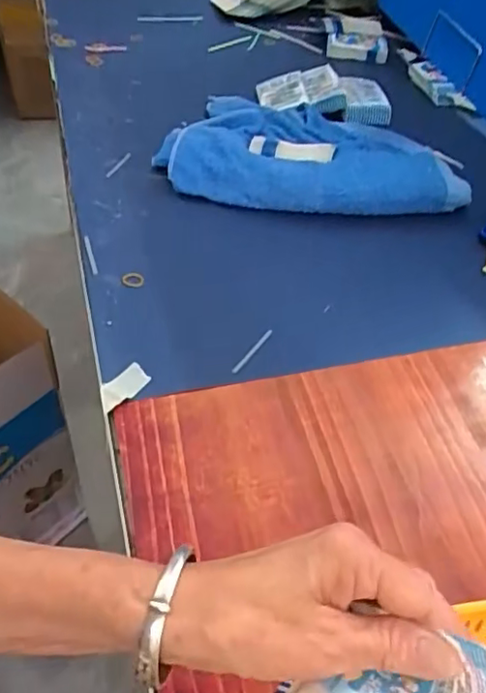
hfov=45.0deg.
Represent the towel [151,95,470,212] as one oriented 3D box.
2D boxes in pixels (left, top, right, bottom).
[{"bbox_3d":[0.090,-0.259,0.771,0.385,0.053,0.231,8,47,4],"label":"towel"}]

